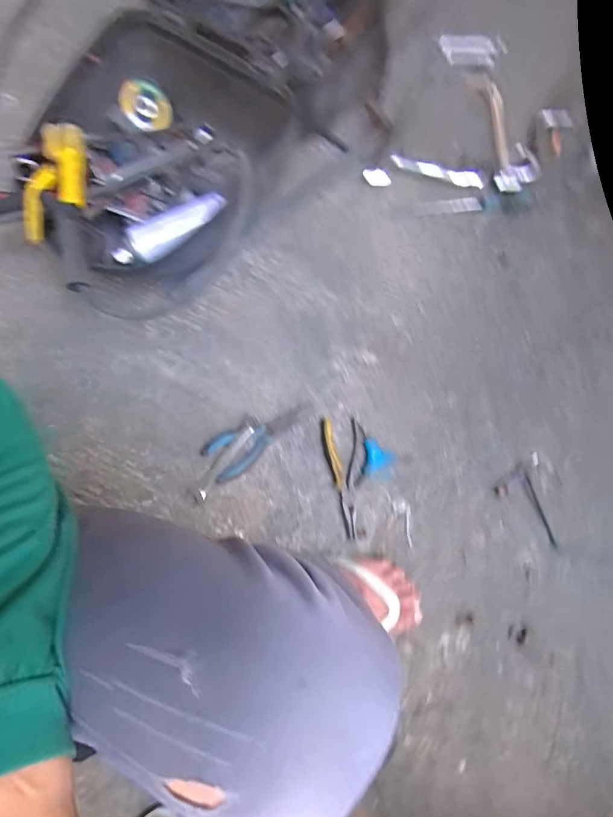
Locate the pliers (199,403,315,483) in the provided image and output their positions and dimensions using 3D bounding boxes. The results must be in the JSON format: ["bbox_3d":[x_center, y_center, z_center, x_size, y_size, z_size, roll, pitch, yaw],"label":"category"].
[{"bbox_3d":[-0.075,0.049,0.734,0.191,0.027,0.075,-27,80,-6],"label":"pliers"}]

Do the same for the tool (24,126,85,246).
[{"bbox_3d":[-0.367,-0.327,0.654,0.073,0.053,0.180,9,80,4],"label":"tool"}]

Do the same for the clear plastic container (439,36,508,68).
[{"bbox_3d":[0.237,-0.512,0.635,0.098,0.036,0.016,1,79,3],"label":"clear plastic container"}]

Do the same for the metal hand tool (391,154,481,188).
[{"bbox_3d":[0.229,-0.416,0.780,0.162,0.012,0.027,13,99,1],"label":"metal hand tool"}]

